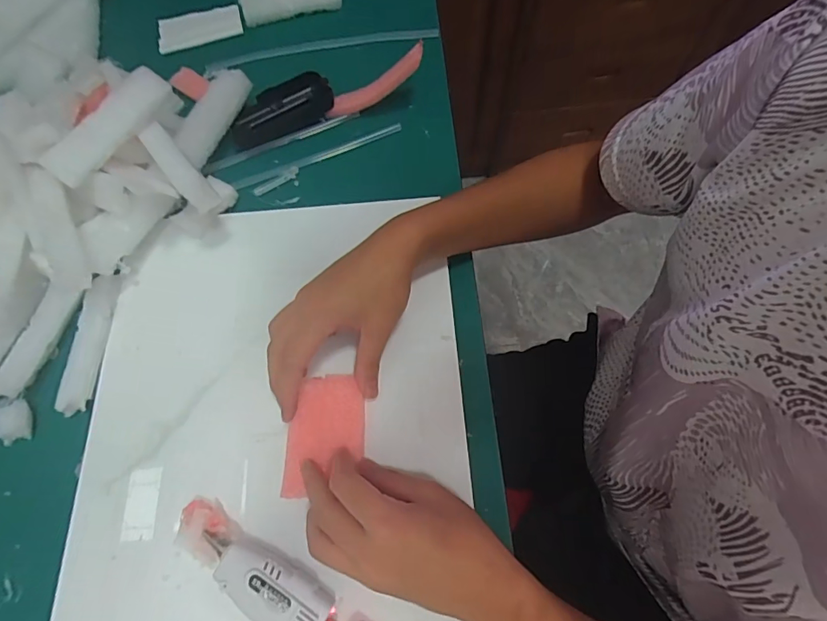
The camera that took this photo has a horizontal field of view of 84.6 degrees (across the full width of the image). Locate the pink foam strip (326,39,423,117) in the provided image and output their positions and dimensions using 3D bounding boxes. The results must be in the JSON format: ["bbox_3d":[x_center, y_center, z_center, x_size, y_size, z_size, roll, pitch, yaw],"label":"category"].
[{"bbox_3d":[-0.037,-0.231,0.463,0.115,0.022,0.024,-19,63,31],"label":"pink foam strip"}]

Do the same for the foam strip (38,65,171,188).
[{"bbox_3d":[-0.248,-0.151,0.372,0.023,0.029,0.115,33,73,15],"label":"foam strip"}]

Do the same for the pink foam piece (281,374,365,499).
[{"bbox_3d":[-0.067,0.094,0.349,0.057,0.007,0.089,0,67,3],"label":"pink foam piece"}]

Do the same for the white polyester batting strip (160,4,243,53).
[{"bbox_3d":[-0.260,-0.346,0.553,0.099,0.011,0.055,-18,74,-7],"label":"white polyester batting strip"}]

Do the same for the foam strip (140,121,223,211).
[{"bbox_3d":[-0.198,-0.121,0.379,0.022,0.015,0.100,-38,71,-12],"label":"foam strip"}]

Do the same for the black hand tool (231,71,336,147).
[{"bbox_3d":[-0.140,-0.212,0.478,0.109,0.027,0.047,-25,68,-7],"label":"black hand tool"}]

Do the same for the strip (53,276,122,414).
[{"bbox_3d":[-0.276,0.026,0.388,0.026,0.011,0.119,-1,67,3],"label":"strip"}]

